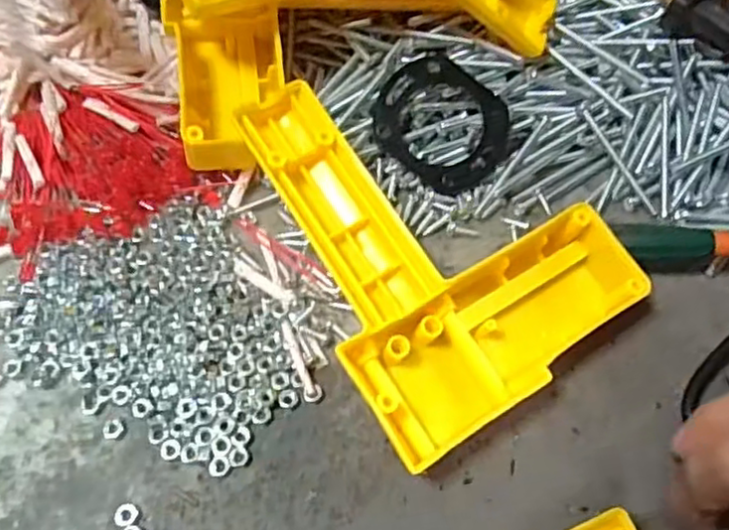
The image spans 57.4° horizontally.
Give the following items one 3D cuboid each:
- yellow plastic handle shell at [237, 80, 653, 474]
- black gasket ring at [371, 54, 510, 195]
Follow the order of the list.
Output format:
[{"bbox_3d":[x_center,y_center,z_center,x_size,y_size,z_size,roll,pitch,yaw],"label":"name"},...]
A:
[{"bbox_3d":[0.023,-0.013,0.255,0.113,0.039,0.140,-30,68,-16],"label":"yellow plastic handle shell"},{"bbox_3d":[0.035,-0.062,0.289,0.060,0.005,0.049,37,90,-8],"label":"black gasket ring"}]

